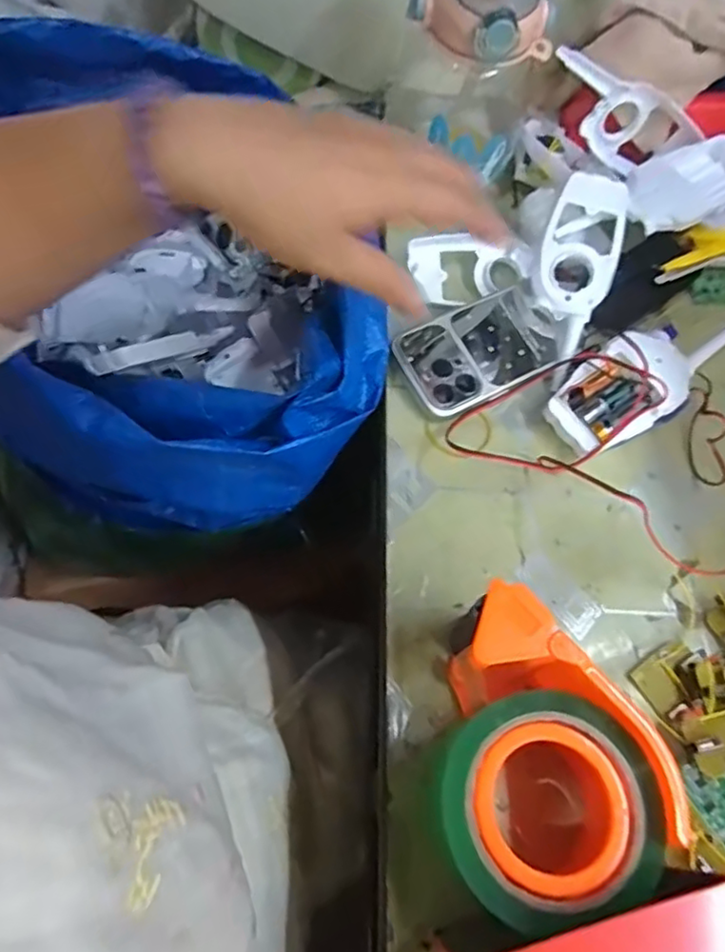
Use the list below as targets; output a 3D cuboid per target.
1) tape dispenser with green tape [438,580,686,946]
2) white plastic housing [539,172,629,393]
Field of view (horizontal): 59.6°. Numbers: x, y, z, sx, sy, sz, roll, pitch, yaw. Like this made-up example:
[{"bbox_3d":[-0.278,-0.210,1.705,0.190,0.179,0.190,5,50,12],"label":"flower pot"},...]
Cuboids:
[{"bbox_3d":[0.093,0.141,0.323,0.104,0.074,0.143,6,62,0],"label":"tape dispenser with green tape"},{"bbox_3d":[0.159,-0.145,0.472,0.056,0.024,0.162,11,87,2],"label":"white plastic housing"}]

